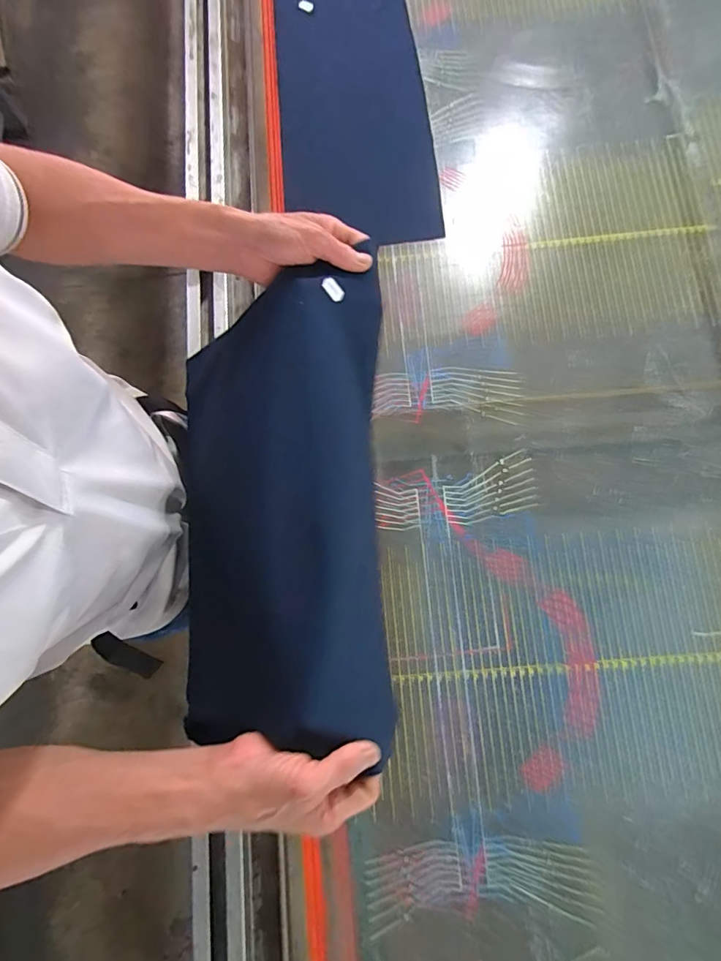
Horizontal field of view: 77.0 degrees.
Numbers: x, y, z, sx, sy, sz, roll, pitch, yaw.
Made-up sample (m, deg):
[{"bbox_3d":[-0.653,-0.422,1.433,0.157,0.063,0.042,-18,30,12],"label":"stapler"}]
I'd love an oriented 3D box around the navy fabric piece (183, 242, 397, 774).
[{"bbox_3d":[-0.084,0.020,0.441,0.208,0.109,0.410,-2,79,1],"label":"navy fabric piece"}]

